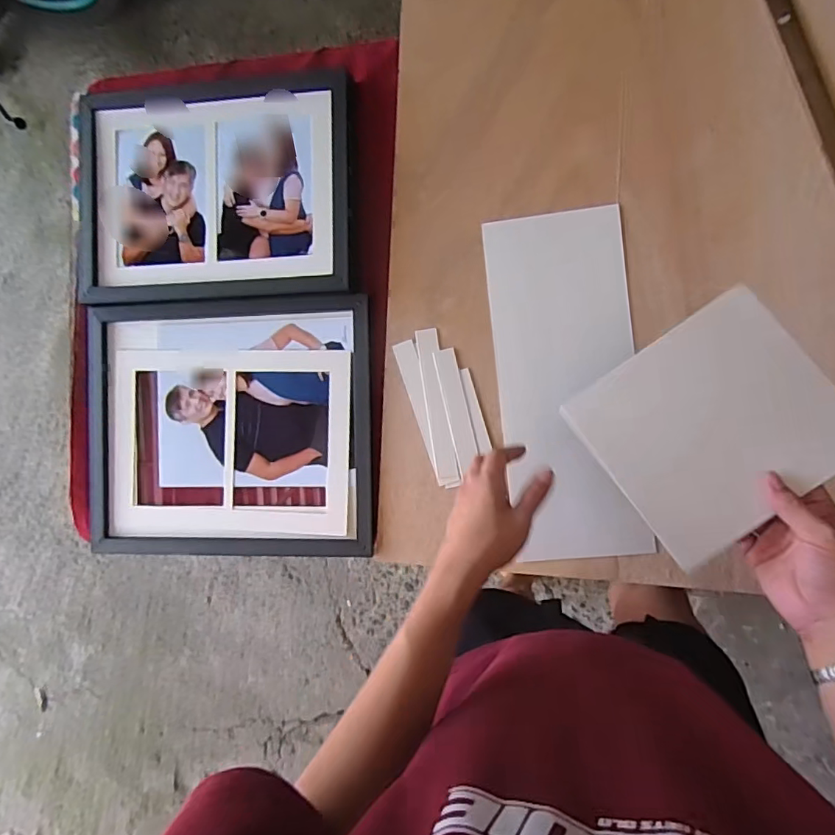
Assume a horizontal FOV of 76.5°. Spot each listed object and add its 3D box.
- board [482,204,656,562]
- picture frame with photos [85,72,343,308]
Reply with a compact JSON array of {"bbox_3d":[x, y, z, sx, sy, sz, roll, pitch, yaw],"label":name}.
[{"bbox_3d":[0.169,-0.037,0.599,0.150,0.006,0.385,-6,88,8],"label":"board"},{"bbox_3d":[-0.251,-0.274,0.637,0.339,0.017,0.258,-1,91,7],"label":"picture frame with photos"}]

